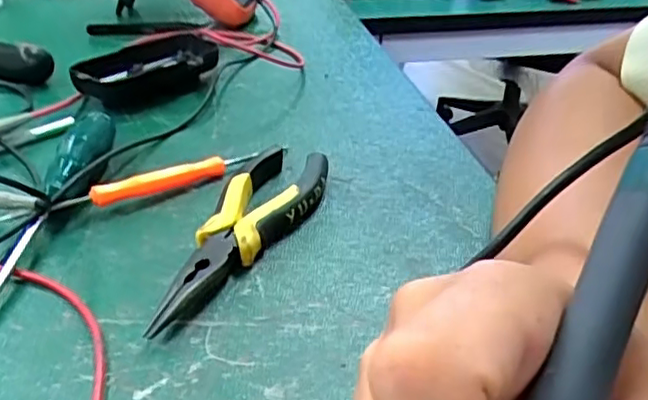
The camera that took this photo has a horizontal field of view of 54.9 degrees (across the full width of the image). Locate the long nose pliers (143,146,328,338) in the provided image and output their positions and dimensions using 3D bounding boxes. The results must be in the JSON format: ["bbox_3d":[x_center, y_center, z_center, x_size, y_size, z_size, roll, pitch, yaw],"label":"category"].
[{"bbox_3d":[-0.035,0.016,0.319,0.048,0.016,0.152,8,34,10],"label":"long nose pliers"}]

